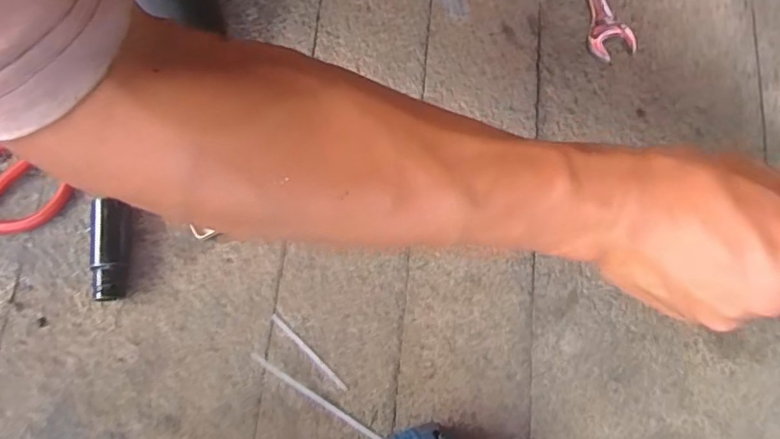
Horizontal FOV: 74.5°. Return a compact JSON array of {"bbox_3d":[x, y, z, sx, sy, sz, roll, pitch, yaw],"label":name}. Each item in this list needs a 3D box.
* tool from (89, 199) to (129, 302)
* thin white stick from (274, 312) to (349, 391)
[{"bbox_3d":[-0.212,0.023,0.392,0.024,0.023,0.076,-9,76,-4],"label":"tool"},{"bbox_3d":[-0.061,0.101,0.389,0.078,0.004,0.004,43,79,9],"label":"thin white stick"}]

